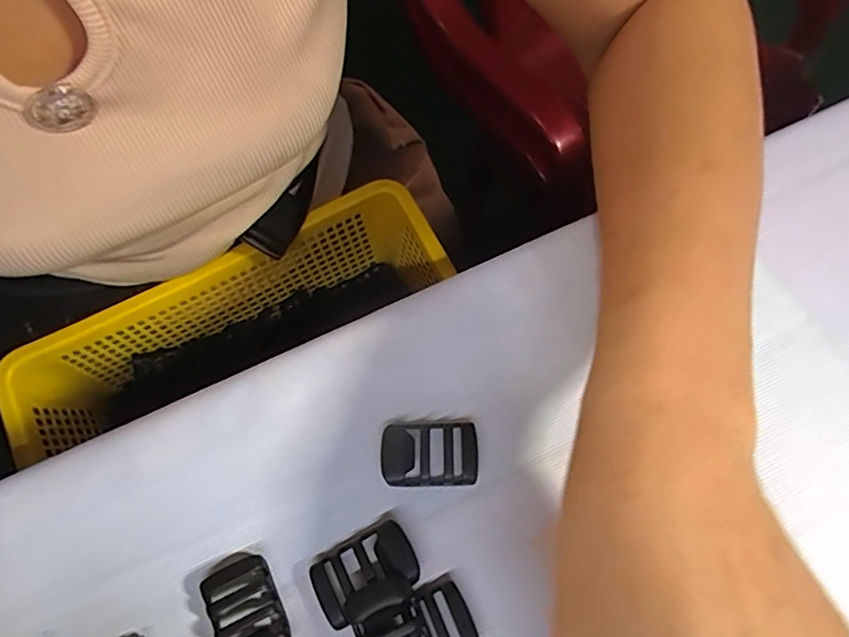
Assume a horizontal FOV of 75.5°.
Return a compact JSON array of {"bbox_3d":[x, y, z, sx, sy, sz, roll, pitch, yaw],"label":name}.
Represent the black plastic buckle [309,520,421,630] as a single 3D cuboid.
[{"bbox_3d":[-0.022,0.095,0.206,0.038,0.008,0.023,-28,68,-9],"label":"black plastic buckle"}]

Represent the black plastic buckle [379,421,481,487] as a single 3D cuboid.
[{"bbox_3d":[0.002,0.055,0.222,0.039,0.007,0.025,-3,66,1],"label":"black plastic buckle"}]

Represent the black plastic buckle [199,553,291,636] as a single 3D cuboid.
[{"bbox_3d":[-0.066,0.110,0.202,0.025,0.006,0.038,-27,68,-9],"label":"black plastic buckle"}]

